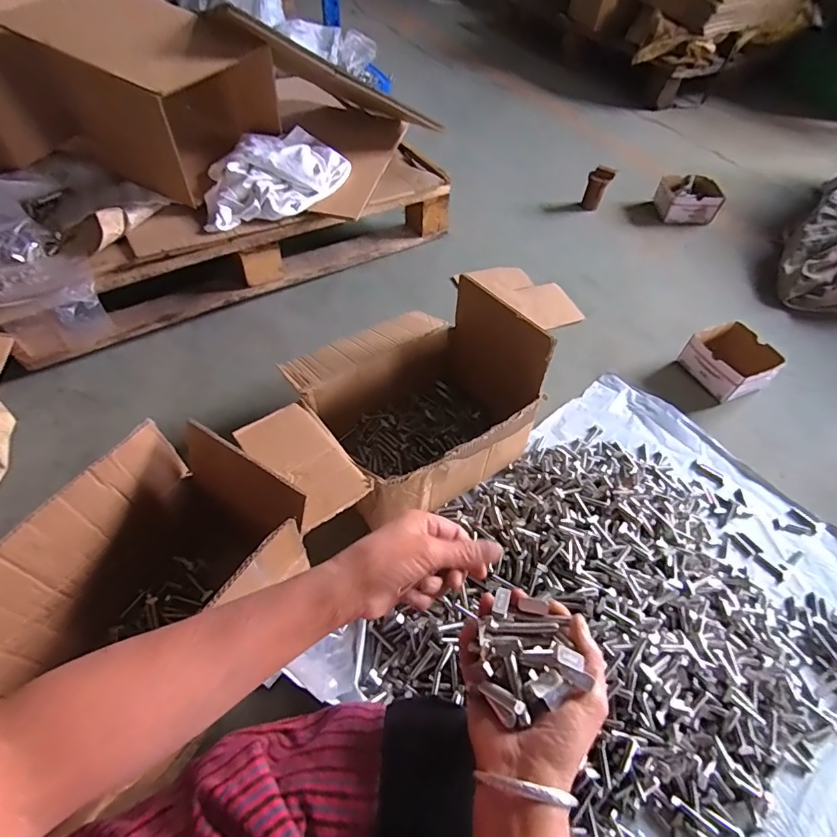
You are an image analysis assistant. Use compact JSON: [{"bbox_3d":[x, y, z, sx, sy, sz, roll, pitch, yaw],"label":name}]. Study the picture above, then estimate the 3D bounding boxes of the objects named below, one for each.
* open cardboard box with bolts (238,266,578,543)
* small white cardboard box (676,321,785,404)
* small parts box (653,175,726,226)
[{"bbox_3d":[-0.062,-0.031,0.808,0.424,0.260,0.349,-30,60,-22],"label":"open cardboard box with bolts"},{"bbox_3d":[0.699,-0.131,1.061,0.142,0.083,0.152,-15,55,-15],"label":"small white cardboard box"},{"bbox_3d":[0.862,-0.706,1.515,0.175,0.083,0.175,5,52,0],"label":"small parts box"}]

